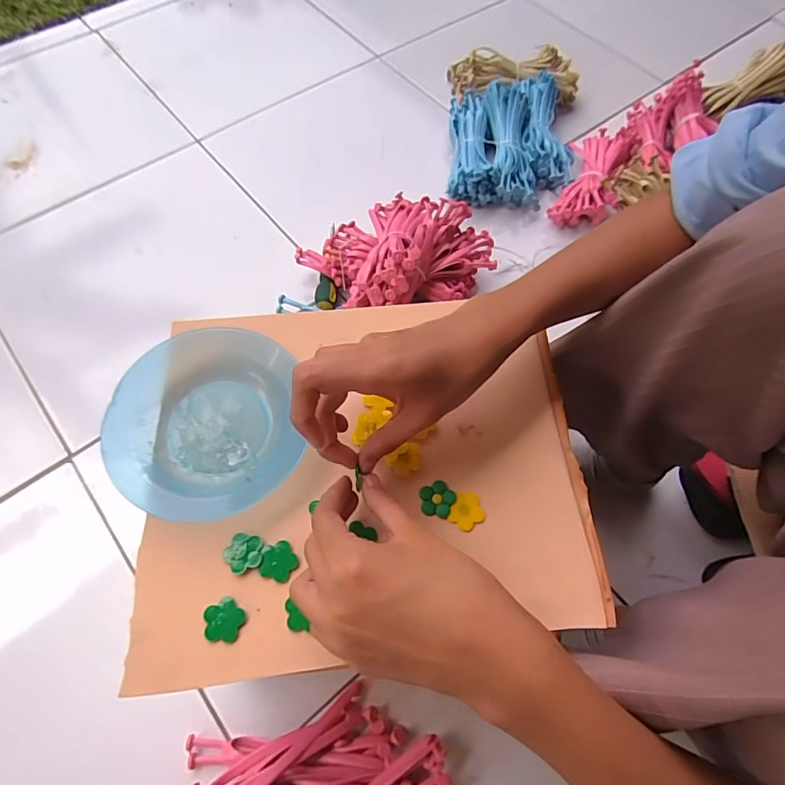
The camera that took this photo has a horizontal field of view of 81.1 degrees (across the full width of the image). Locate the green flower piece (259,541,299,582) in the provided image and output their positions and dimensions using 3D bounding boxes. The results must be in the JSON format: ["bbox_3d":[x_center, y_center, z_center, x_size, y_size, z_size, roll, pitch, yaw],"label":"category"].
[{"bbox_3d":[-0.070,0.105,0.282,0.023,0.004,0.020,-37,72,-17],"label":"green flower piece"}]

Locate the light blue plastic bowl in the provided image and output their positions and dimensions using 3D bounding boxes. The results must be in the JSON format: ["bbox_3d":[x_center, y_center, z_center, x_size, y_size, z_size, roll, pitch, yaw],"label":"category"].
[{"bbox_3d":[-0.123,0.019,0.305,0.115,0.025,0.125,1,66,-2],"label":"light blue plastic bowl"}]

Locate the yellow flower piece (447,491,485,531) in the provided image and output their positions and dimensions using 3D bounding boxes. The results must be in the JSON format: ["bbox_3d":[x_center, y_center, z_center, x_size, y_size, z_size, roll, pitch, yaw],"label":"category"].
[{"bbox_3d":[0.049,0.077,0.299,0.022,0.004,0.024,1,66,-2],"label":"yellow flower piece"}]

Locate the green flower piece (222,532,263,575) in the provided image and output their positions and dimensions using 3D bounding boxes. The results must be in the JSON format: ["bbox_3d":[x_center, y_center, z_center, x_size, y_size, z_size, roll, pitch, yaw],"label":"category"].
[{"bbox_3d":[-0.091,0.099,0.282,0.023,0.004,0.023,1,66,-2],"label":"green flower piece"}]

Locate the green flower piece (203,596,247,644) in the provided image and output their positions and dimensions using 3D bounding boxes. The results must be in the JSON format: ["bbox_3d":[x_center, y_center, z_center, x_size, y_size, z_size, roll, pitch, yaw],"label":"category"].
[{"bbox_3d":[-0.099,0.133,0.267,0.023,0.004,0.022,1,66,-2],"label":"green flower piece"}]

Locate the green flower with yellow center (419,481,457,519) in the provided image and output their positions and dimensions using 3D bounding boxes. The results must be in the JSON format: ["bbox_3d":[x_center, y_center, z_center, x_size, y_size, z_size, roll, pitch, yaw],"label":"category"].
[{"bbox_3d":[0.030,0.070,0.303,0.023,0.004,0.023,-2,66,-3],"label":"green flower with yellow center"}]

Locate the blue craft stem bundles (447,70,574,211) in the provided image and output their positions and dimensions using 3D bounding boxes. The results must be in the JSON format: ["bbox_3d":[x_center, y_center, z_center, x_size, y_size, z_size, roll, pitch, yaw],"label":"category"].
[{"bbox_3d":[0.198,-0.428,0.756,0.201,0.070,0.259,5,66,0],"label":"blue craft stem bundles"}]

